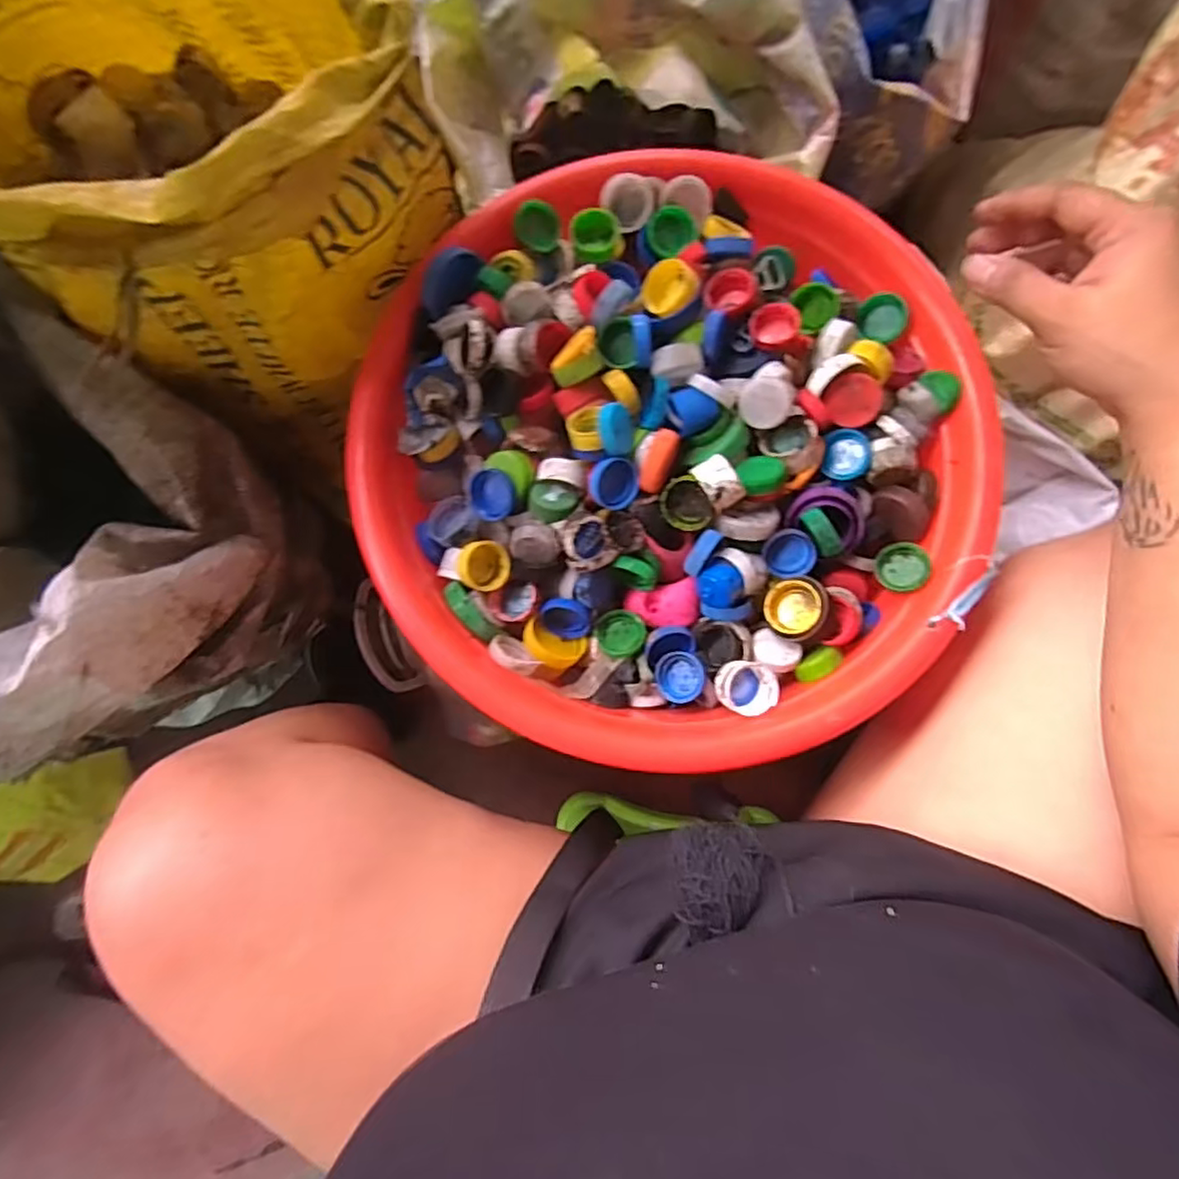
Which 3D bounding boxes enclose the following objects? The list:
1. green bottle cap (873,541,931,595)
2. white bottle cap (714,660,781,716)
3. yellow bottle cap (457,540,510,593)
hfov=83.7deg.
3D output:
[{"bbox_3d":[0.194,-0.014,0.408,0.031,0.007,0.031,-12,62,25],"label":"green bottle cap"},{"bbox_3d":[0.094,0.059,0.397,0.035,0.022,0.030,4,85,0],"label":"white bottle cap"},{"bbox_3d":[-0.066,-0.014,0.411,0.031,0.015,0.031,-5,100,-28],"label":"yellow bottle cap"}]

